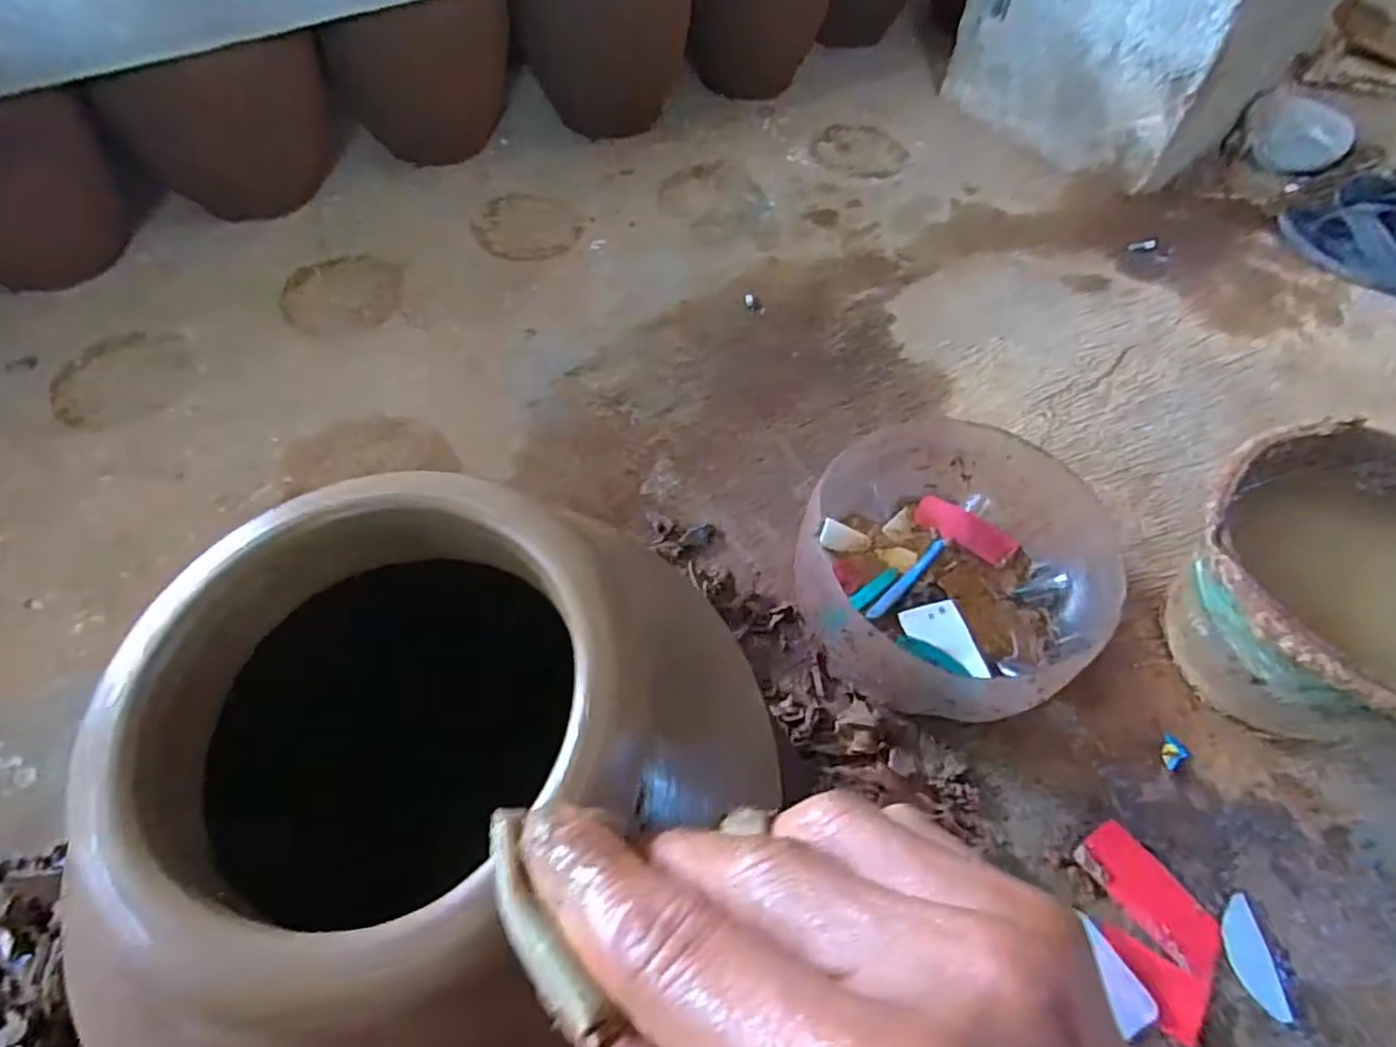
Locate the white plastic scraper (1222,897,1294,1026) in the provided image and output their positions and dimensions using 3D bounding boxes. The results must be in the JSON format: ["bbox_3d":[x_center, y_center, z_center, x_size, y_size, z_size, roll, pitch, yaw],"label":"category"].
[{"bbox_3d":[0.396,0.308,0.506,0.028,0.004,0.074,-5,58,-5],"label":"white plastic scraper"}]

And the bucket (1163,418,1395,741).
[{"bbox_3d":[0.499,0.069,0.567,0.252,0.169,0.232,1,58,-1],"label":"bucket"}]

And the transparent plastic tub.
[{"bbox_3d":[0.206,0.043,0.602,0.229,0.127,0.247,1,58,-1],"label":"transparent plastic tub"}]

